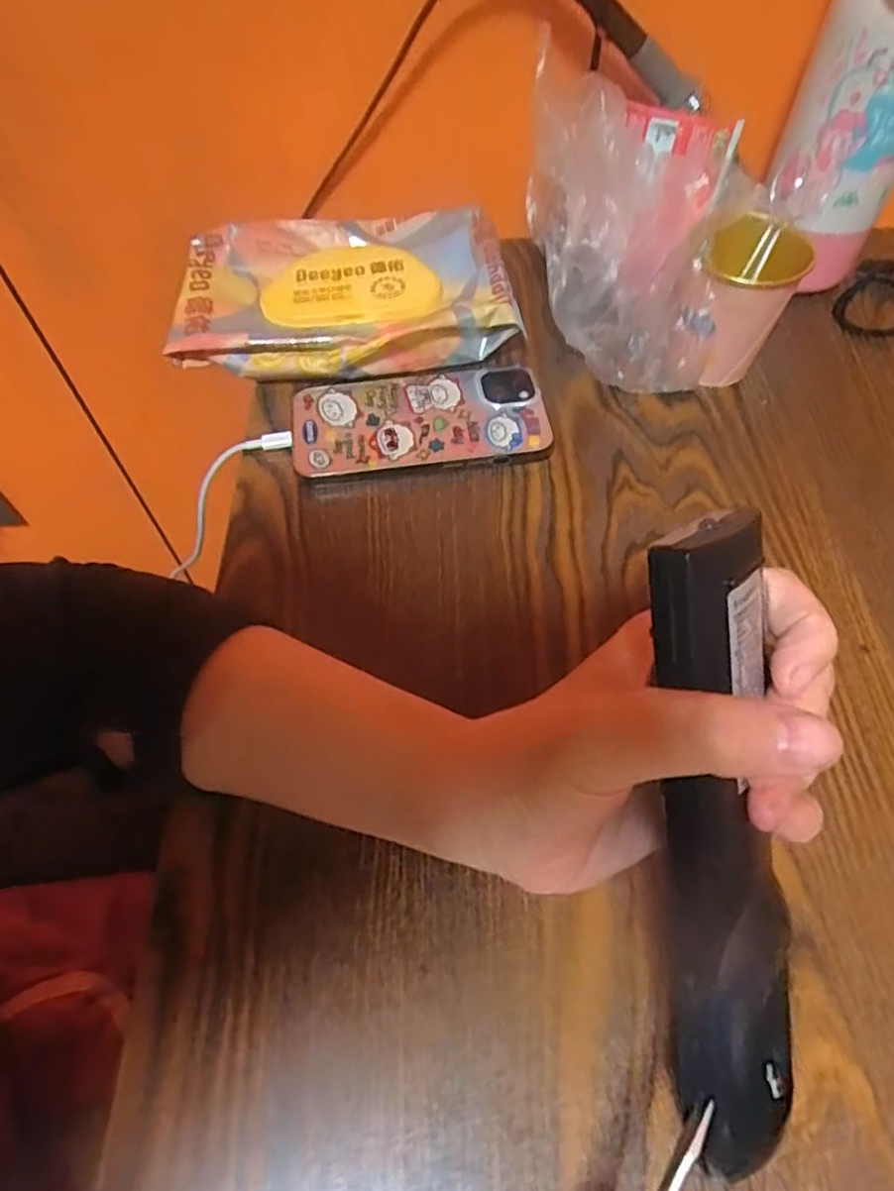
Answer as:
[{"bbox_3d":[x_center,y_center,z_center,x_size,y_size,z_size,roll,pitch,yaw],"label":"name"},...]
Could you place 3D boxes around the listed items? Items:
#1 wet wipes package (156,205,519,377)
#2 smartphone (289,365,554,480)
[{"bbox_3d":[-0.072,-0.195,0.427,0.210,0.043,0.133,-13,59,-7],"label":"wet wipes package"},{"bbox_3d":[-0.016,-0.105,0.391,0.146,0.016,0.079,-6,58,-2],"label":"smartphone"}]

